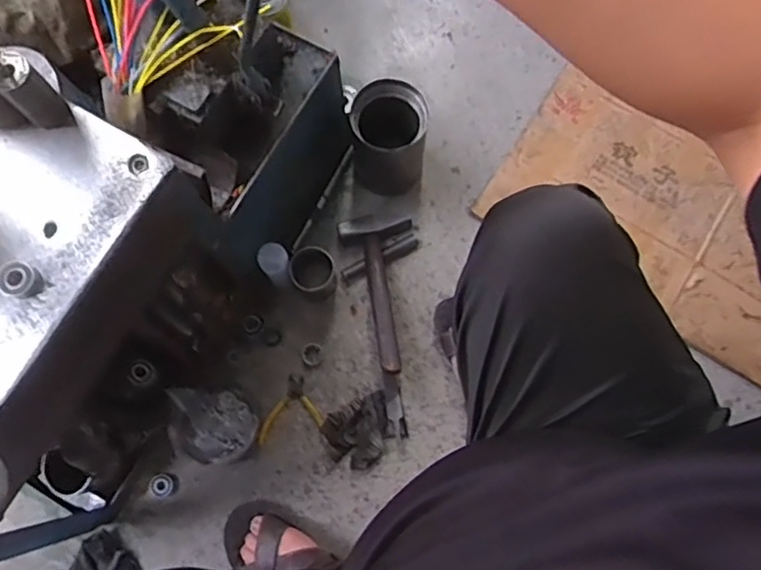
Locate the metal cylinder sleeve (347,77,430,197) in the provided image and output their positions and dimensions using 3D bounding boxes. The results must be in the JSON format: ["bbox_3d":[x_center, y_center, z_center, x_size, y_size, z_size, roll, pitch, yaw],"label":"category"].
[{"bbox_3d":[0.012,-0.237,0.985,0.121,0.173,0.122,0,76,0],"label":"metal cylinder sleeve"}]

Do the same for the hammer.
[{"bbox_3d":[0.008,0.008,0.962,0.122,0.051,0.282,-8,62,-2],"label":"hammer"}]

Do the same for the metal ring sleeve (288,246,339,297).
[{"bbox_3d":[-0.108,-0.021,0.971,0.070,0.081,0.073,0,76,0],"label":"metal ring sleeve"}]

